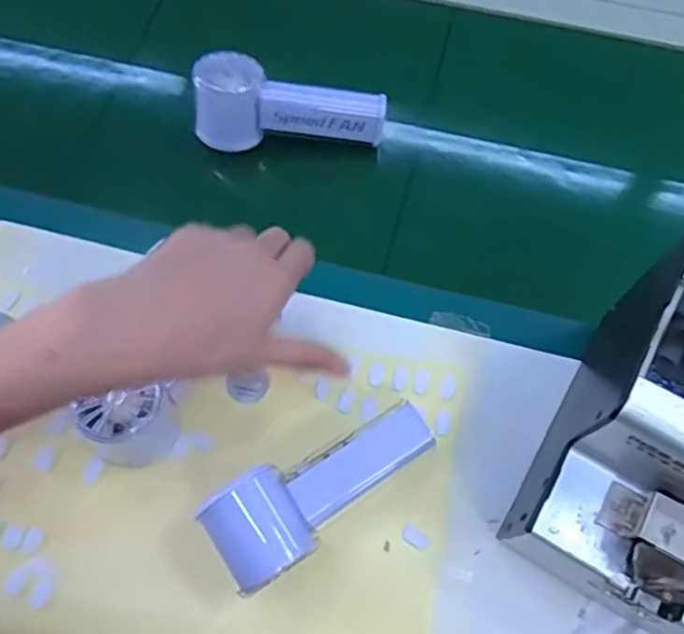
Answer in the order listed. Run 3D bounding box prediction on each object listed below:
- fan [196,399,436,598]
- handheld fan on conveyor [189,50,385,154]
[{"bbox_3d":[-0.011,0.103,0.387,0.149,0.051,0.057,-32,71,-14],"label":"fan"},{"bbox_3d":[-0.041,-0.173,0.514,0.150,0.066,0.053,0,67,-1],"label":"handheld fan on conveyor"}]

